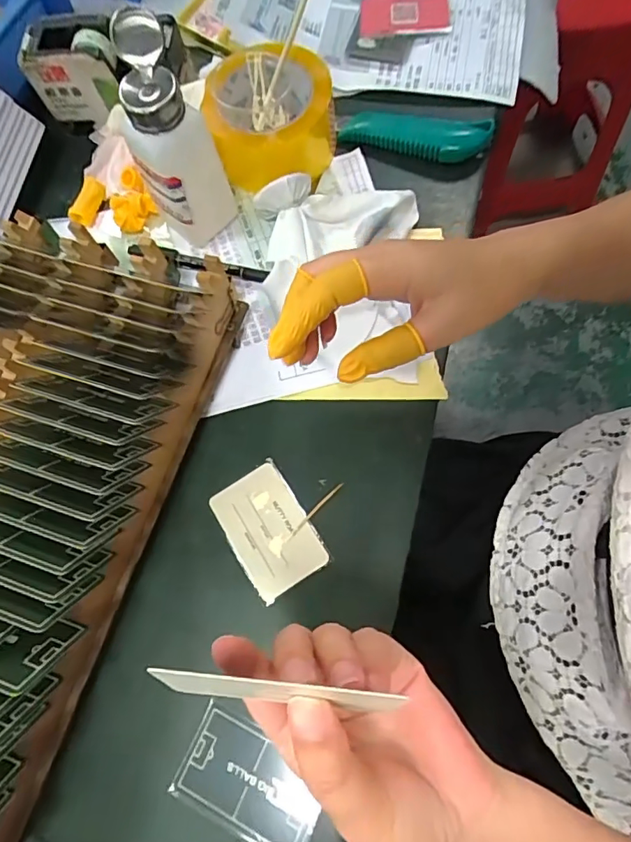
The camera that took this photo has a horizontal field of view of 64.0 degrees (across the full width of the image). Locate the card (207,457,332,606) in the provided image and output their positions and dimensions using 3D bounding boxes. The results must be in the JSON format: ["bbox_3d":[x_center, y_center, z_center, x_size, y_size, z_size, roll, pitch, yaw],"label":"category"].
[{"bbox_3d":[-0.034,0.077,0.361,0.054,0.004,0.084,-33,72,-5],"label":"card"}]

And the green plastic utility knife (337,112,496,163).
[{"bbox_3d":[0.087,-0.252,0.446,0.129,0.026,0.042,11,73,8],"label":"green plastic utility knife"}]

